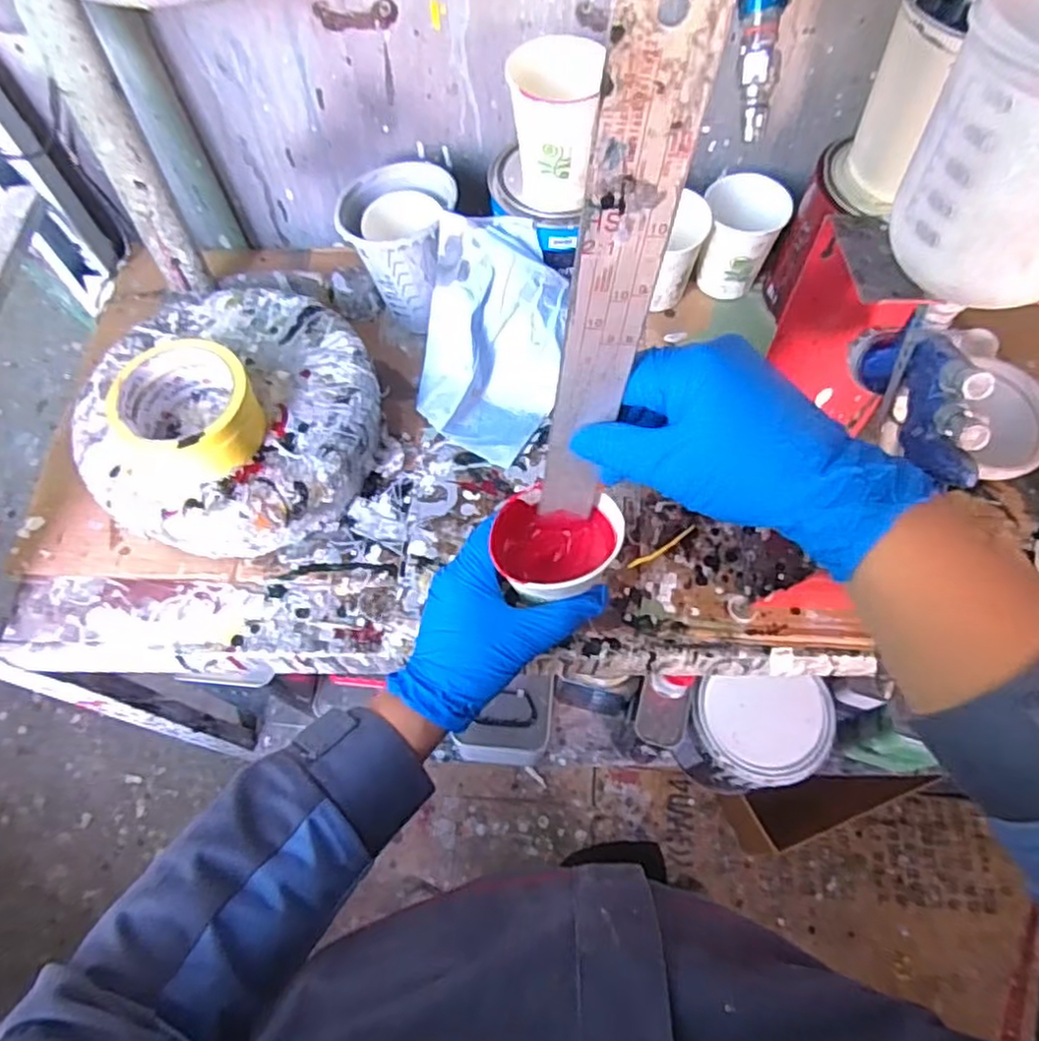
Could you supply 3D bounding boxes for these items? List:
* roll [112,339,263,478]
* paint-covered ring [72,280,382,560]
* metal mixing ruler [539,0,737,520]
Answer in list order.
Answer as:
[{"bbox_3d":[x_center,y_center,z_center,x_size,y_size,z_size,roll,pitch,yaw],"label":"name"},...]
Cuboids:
[{"bbox_3d":[-0.229,-0.080,0.492,0.090,0.047,0.084,-1,64,1],"label":"roll"},{"bbox_3d":[-0.225,-0.078,0.563,0.215,0.080,0.213,-1,64,1],"label":"paint-covered ring"},{"bbox_3d":[0.034,-0.073,0.294,0.032,0.274,0.005,0,62,-2],"label":"metal mixing ruler"}]

